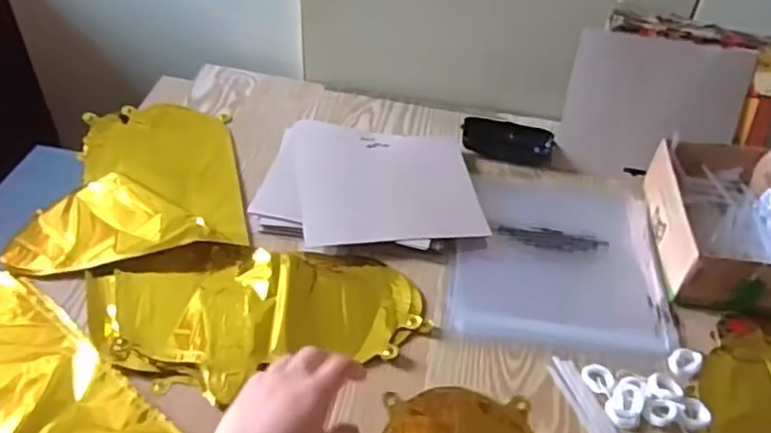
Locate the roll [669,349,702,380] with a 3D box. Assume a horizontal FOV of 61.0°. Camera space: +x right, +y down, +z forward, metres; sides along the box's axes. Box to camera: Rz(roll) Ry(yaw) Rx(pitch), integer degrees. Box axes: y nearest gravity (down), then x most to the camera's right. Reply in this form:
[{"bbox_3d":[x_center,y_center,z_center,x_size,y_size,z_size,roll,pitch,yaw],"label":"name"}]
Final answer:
[{"bbox_3d":[0.264,0.129,0.578,0.025,0.008,0.030,33,51,27],"label":"roll"}]

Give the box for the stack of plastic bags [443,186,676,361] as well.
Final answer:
[{"bbox_3d":[0.175,0.039,0.678,0.210,0.015,0.232,6,43,2],"label":"stack of plastic bags"}]

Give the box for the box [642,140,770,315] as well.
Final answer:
[{"bbox_3d":[0.346,0.006,0.669,0.134,0.066,0.194,9,44,5],"label":"box"}]

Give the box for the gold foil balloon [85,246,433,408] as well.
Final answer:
[{"bbox_3d":[-0.119,0.086,0.591,0.293,0.012,0.166,7,43,3],"label":"gold foil balloon"}]

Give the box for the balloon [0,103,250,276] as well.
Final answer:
[{"bbox_3d":[-0.272,-0.044,0.706,0.220,0.026,0.230,-8,45,-13],"label":"balloon"}]

